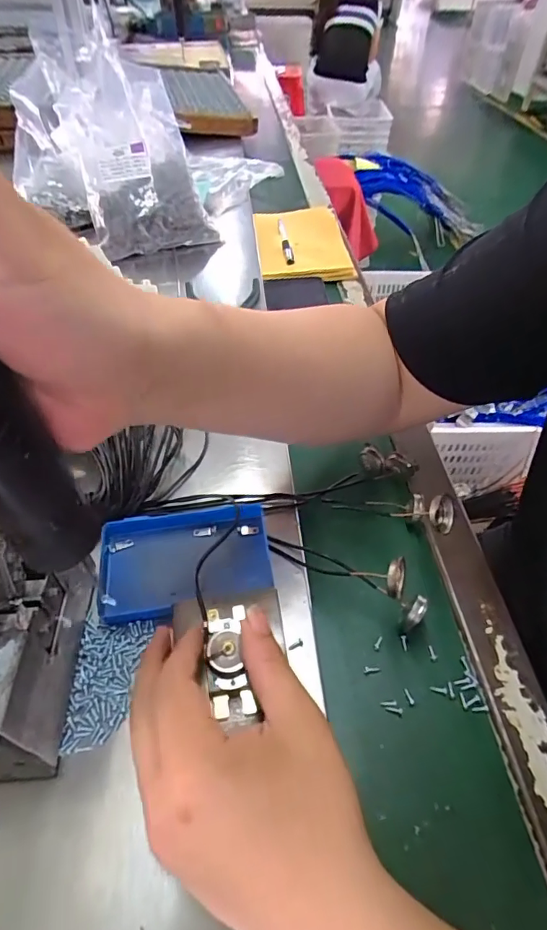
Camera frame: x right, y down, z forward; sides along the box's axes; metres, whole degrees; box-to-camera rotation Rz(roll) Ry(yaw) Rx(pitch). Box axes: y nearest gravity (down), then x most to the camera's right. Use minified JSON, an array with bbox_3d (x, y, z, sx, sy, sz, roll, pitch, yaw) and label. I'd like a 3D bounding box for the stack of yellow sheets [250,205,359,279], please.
[{"bbox_3d":[0.041,-0.324,0.700,0.129,0.015,0.227,-2,48,-4],"label":"stack of yellow sheets"}]

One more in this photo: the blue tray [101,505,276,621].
[{"bbox_3d":[-0.061,0.061,0.333,0.115,0.019,0.073,-11,49,-11],"label":"blue tray"}]

